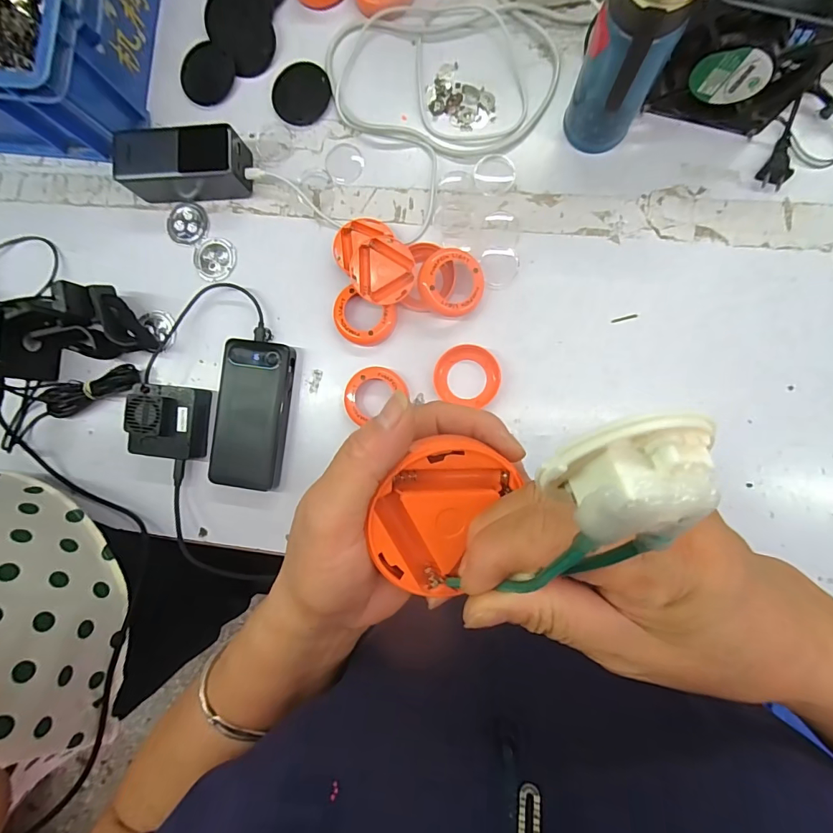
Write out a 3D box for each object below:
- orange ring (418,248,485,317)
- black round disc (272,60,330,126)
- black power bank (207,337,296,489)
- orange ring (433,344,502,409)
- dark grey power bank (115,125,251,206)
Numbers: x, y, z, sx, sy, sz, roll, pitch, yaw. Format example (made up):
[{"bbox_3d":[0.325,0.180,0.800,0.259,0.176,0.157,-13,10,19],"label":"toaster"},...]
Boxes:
[{"bbox_3d":[0.035,-0.133,0.439,0.065,0.017,0.063,-1,94,-11],"label":"orange ring"},{"bbox_3d":[-0.127,-0.355,0.478,0.063,0.004,0.066,0,90,7],"label":"black round disc"},{"bbox_3d":[-0.174,-0.003,0.472,0.079,0.035,0.153,5,91,7],"label":"black power bank"},{"bbox_3d":[0.053,-0.043,0.449,0.067,0.015,0.059,12,92,7],"label":"orange ring"},{"bbox_3d":[-0.251,-0.273,0.472,0.138,0.053,0.056,2,91,7],"label":"dark grey power bank"}]

